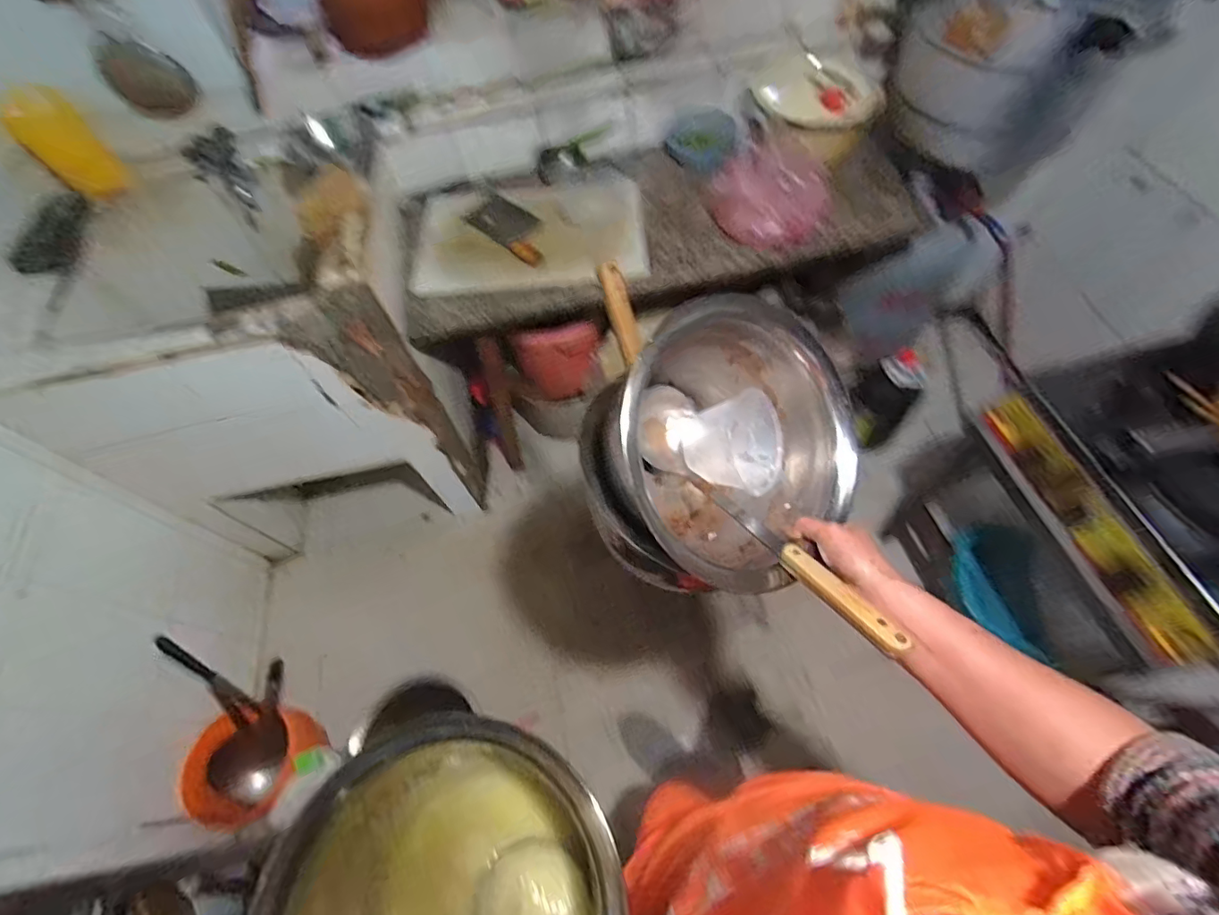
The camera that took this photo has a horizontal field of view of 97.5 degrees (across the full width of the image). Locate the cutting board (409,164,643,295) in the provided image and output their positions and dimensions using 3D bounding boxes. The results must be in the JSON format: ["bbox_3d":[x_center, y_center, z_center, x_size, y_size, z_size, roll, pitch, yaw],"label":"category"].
[{"bbox_3d":[-0.165,-0.463,1.096,0.465,0.035,0.318,-4,59,4],"label":"cutting board"}]

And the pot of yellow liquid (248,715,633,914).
[{"bbox_3d":[-0.118,0.359,0.420,0.258,0.114,0.262,-2,61,3],"label":"pot of yellow liquid"}]

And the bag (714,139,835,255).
[{"bbox_3d":[0.312,-0.502,1.033,0.231,0.133,0.132,8,62,9],"label":"bag"}]

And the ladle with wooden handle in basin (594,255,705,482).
[{"bbox_3d":[0.044,-0.094,0.567,0.076,0.226,0.053,-25,22,-10],"label":"ladle with wooden handle in basin"}]

